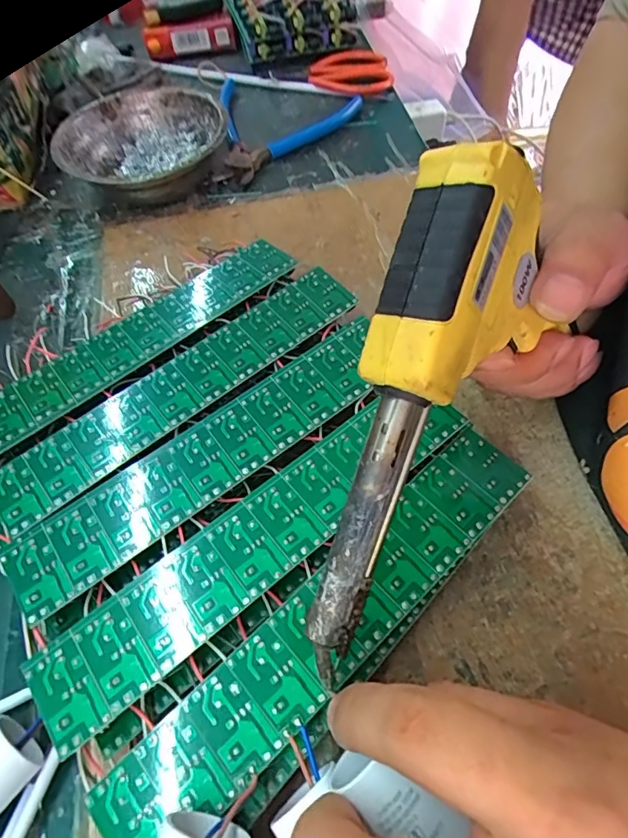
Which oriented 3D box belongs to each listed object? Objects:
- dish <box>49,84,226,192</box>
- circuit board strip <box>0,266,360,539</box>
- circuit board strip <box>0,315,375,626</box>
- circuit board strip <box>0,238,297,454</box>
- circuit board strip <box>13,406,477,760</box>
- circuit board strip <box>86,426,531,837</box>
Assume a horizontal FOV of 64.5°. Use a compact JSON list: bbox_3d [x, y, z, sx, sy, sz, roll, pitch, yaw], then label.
[{"bbox_3d":[-0.128,-0.204,0.381,0.119,0.040,0.119,-2,59,3],"label":"dish"},{"bbox_3d":[-0.064,-0.019,0.251,0.200,0.004,0.036,-38,63,-18],"label":"circuit board strip"},{"bbox_3d":[-0.046,0.015,0.230,0.192,0.004,0.039,-34,63,-16],"label":"circuit board strip"},{"bbox_3d":[-0.099,-0.042,0.267,0.199,0.006,0.037,-37,63,-17],"label":"circuit board strip"},{"bbox_3d":[-0.021,0.048,0.209,0.200,0.007,0.039,-36,63,-17],"label":"circuit board strip"},{"bbox_3d":[0.008,0.075,0.191,0.200,0.004,0.035,-39,64,-18],"label":"circuit board strip"}]

